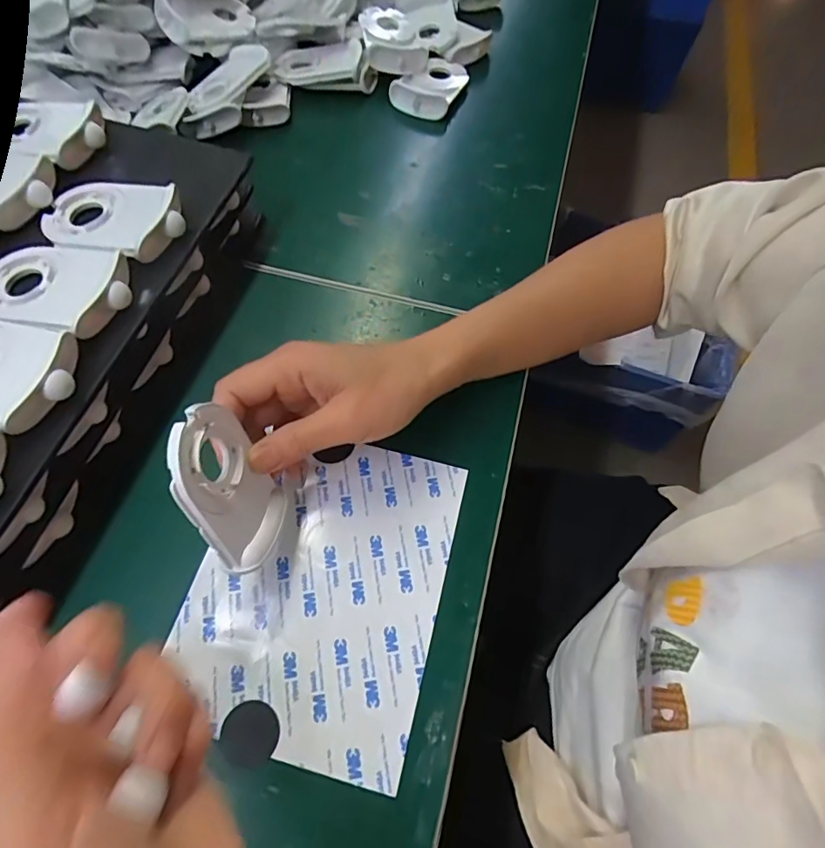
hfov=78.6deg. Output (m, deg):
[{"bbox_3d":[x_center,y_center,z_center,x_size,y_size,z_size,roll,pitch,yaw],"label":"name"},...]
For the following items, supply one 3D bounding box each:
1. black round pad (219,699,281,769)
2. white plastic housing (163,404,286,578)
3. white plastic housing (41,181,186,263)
[{"bbox_3d":[-0.082,0.156,0.255,0.028,0.004,0.028,1,64,-2],"label":"black round pad"},{"bbox_3d":[-0.089,0.029,0.247,0.011,0.081,0.056,-8,37,20],"label":"white plastic housing"},{"bbox_3d":[-0.189,-0.132,0.319,0.089,0.017,0.059,16,64,6],"label":"white plastic housing"}]

